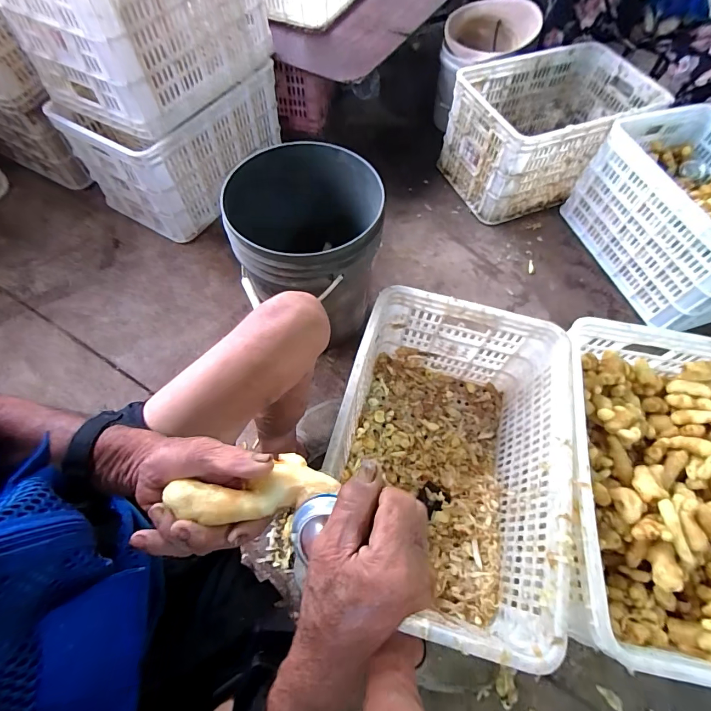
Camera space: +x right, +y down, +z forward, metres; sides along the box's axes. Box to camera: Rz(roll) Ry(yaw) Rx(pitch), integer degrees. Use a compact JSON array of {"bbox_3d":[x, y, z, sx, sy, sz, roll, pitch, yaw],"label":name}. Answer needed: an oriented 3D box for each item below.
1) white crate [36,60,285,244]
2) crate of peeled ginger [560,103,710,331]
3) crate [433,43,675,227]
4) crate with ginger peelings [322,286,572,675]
[{"bbox_3d":[-0.514,-0.654,1.123,0.342,0.277,0.504,30,66,12],"label":"white crate"},{"bbox_3d":[0.936,-0.388,1.047,0.402,0.272,0.541,-17,66,-10],"label":"crate of peeled ginger"},{"bbox_3d":[0.597,-0.710,1.194,0.563,0.283,0.370,-20,66,-12],"label":"crate"},{"bbox_3d":[0.147,0.191,0.706,0.353,0.299,0.509,15,64,5],"label":"crate with ginger peelings"}]

